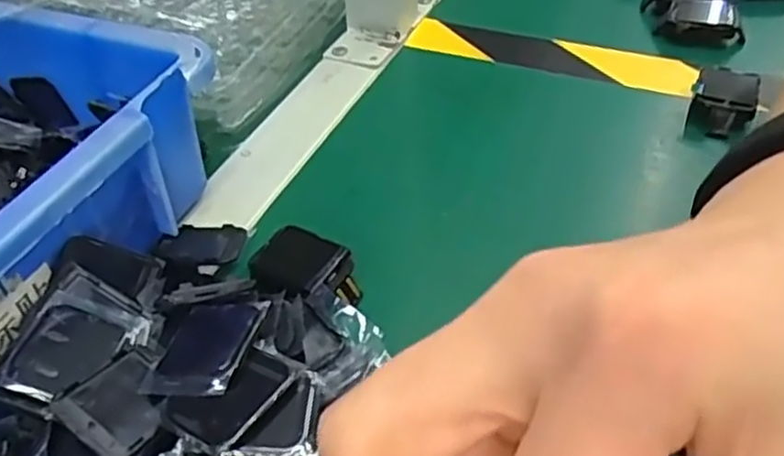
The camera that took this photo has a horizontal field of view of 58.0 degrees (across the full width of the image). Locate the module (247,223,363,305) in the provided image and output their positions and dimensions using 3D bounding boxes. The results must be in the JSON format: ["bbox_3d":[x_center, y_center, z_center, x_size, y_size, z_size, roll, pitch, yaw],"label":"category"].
[{"bbox_3d":[-0.037,0.018,0.308,0.048,0.014,0.036,19,48,21],"label":"module"}]

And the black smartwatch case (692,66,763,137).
[{"bbox_3d":[0.181,-0.067,0.387,0.031,0.024,0.037,17,48,19],"label":"black smartwatch case"}]

